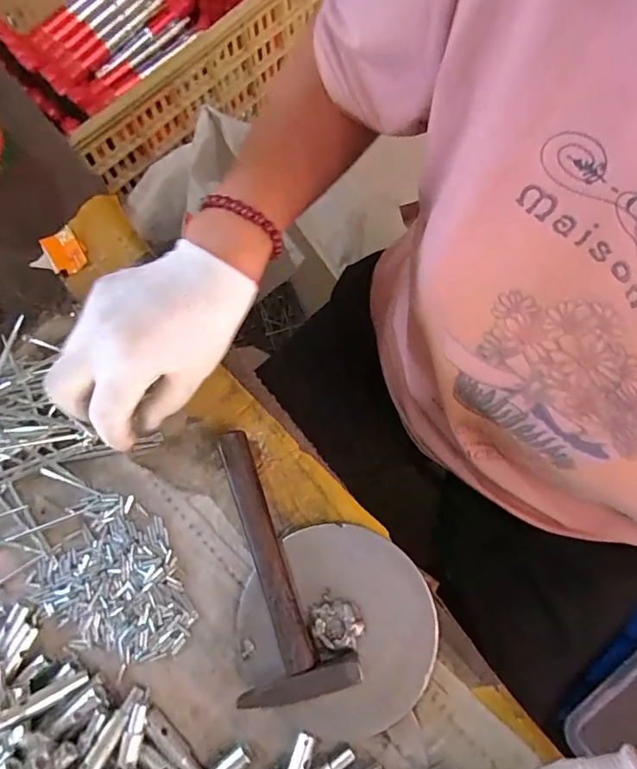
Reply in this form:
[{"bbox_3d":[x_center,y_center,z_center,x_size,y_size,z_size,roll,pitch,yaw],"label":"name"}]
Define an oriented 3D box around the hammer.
[{"bbox_3d":[-0.032,0.116,0.323,0.073,0.024,0.171,-14,75,-6],"label":"hammer"}]

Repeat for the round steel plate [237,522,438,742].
[{"bbox_3d":[0.012,0.158,0.313,0.124,0.015,0.125,0,78,2],"label":"round steel plate"}]

